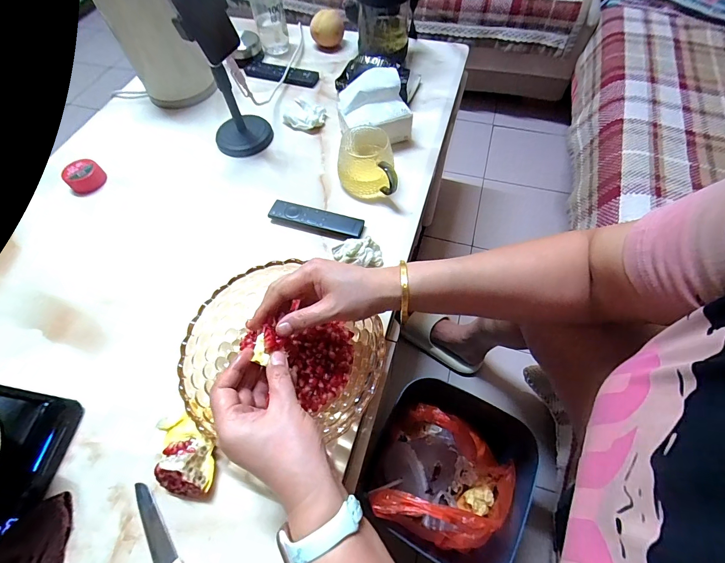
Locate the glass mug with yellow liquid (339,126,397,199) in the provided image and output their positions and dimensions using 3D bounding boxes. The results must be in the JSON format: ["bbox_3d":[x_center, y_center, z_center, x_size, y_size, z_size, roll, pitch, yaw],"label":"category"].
[{"bbox_3d":[0.003,-0.198,0.579,0.090,0.075,0.119,-9,61,-3],"label":"glass mug with yellow liquid"}]

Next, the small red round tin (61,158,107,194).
[{"bbox_3d":[-0.510,-0.193,0.626,0.051,0.038,0.060,39,69,21],"label":"small red round tin"}]

